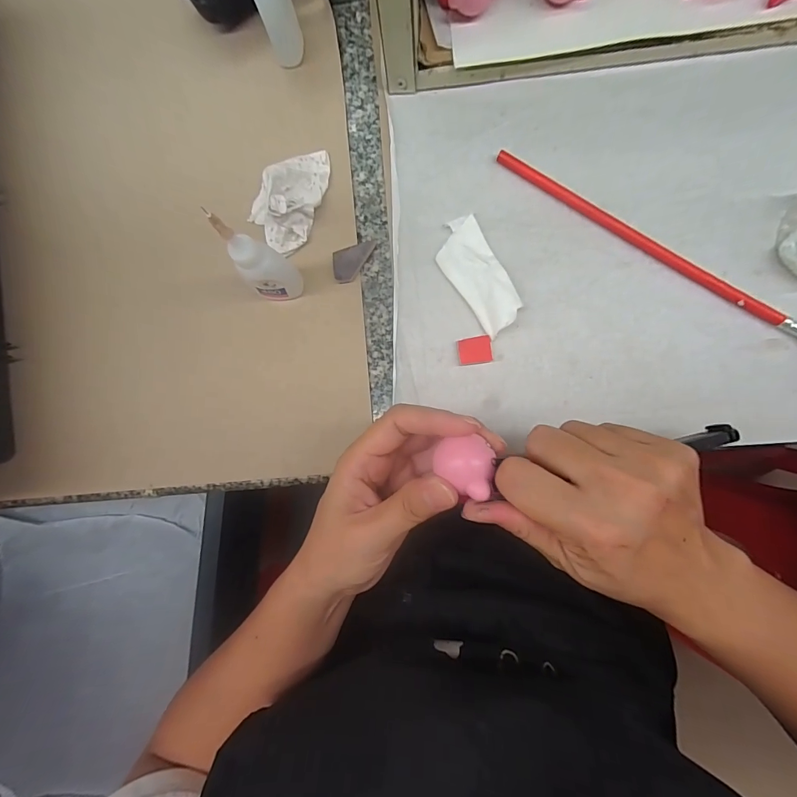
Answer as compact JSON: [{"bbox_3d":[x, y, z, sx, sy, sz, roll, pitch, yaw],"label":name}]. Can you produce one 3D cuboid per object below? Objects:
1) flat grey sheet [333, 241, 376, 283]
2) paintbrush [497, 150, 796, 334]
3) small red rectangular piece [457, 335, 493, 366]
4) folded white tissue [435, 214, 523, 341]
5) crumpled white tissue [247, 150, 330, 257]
[{"bbox_3d":[-0.034,-0.100,0.268,0.020,0.010,0.038,31,88,10],"label":"flat grey sheet"},{"bbox_3d":[0.178,-0.096,0.251,0.257,0.006,0.010,35,91,7],"label":"paintbrush"},{"bbox_3d":[0.053,-0.033,0.259,0.023,0.005,0.018,-9,82,6],"label":"small red rectangular piece"},{"bbox_3d":[0.054,-0.085,0.258,0.035,0.012,0.084,-26,81,4],"label":"folded white tissue"},{"bbox_3d":[-0.077,-0.144,0.262,0.039,0.034,0.077,14,85,9],"label":"crumpled white tissue"}]

